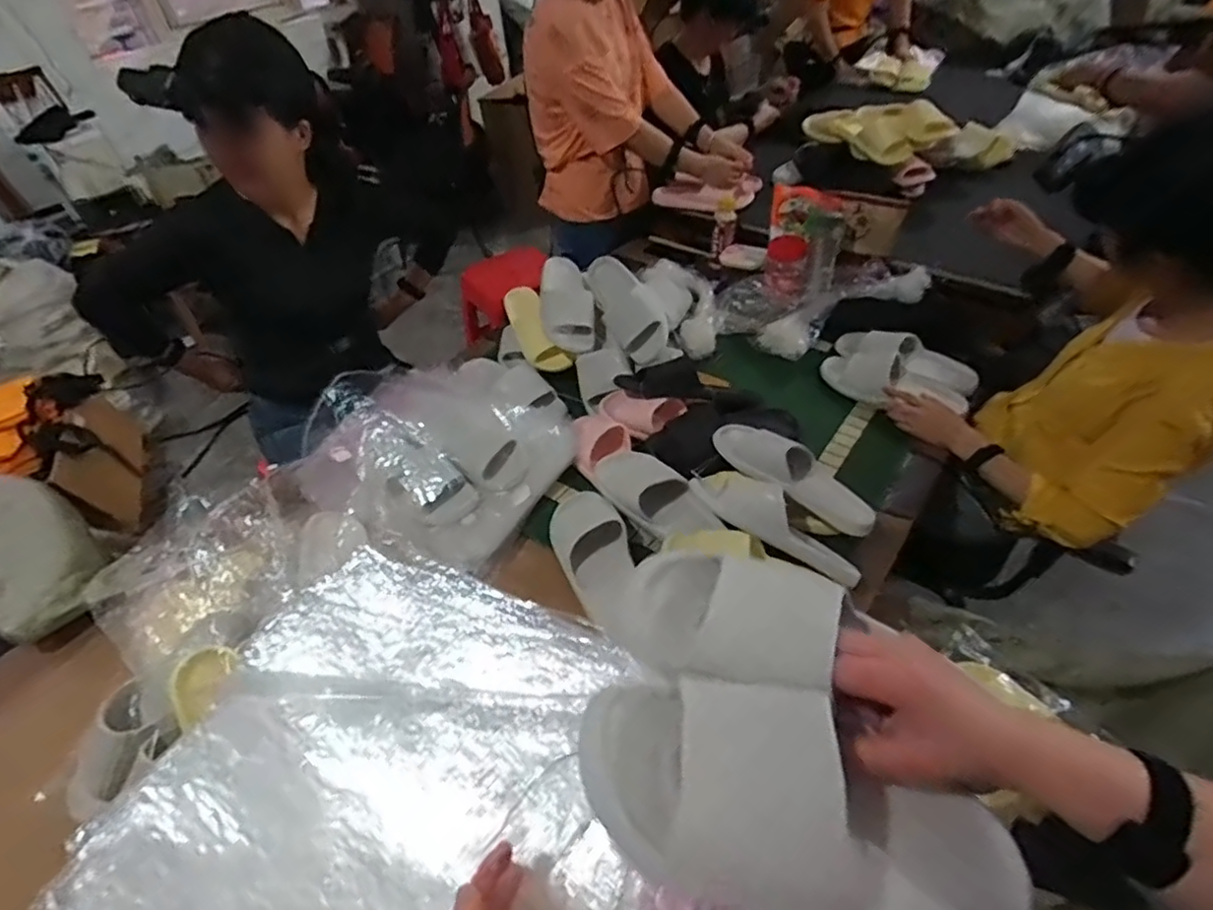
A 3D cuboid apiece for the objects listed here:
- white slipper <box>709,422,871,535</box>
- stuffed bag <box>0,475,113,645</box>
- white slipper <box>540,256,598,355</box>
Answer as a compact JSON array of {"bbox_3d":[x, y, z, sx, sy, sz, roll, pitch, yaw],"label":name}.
[{"bbox_3d":[0.304,0.026,1.009,0.276,0.067,0.107,33,56,32],"label":"white slipper"},{"bbox_3d":[-1.002,0.151,1.047,0.501,0.099,0.195,20,50,23],"label":"stuffed bag"},{"bbox_3d":[-0.085,-0.333,1.340,0.111,0.076,0.284,-6,45,-1],"label":"white slipper"}]

